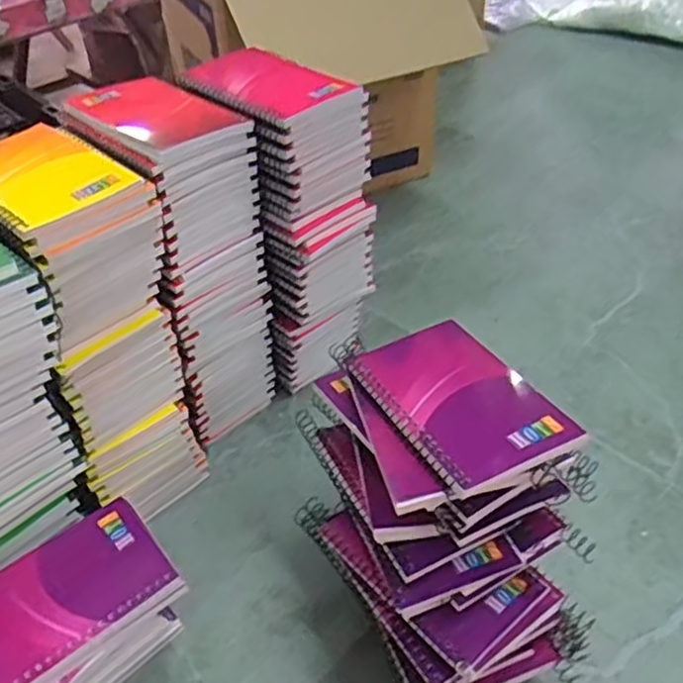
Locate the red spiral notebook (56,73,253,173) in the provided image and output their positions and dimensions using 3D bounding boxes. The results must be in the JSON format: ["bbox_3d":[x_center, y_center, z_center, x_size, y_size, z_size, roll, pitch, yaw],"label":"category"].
[{"bbox_3d":[-0.137,-0.165,0.492,0.099,0.010,0.130,-33,51,-30],"label":"red spiral notebook"}]

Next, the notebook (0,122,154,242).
[{"bbox_3d":[-0.190,-0.107,0.431,0.119,0.012,0.089,32,52,31],"label":"notebook"}]

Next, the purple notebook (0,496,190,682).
[{"bbox_3d":[-0.170,0.157,0.406,0.129,0.018,0.077,-28,48,-26],"label":"purple notebook"}]

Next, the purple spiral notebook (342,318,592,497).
[{"bbox_3d":[0.065,0.030,0.388,0.078,0.009,0.128,-22,38,-15],"label":"purple spiral notebook"}]

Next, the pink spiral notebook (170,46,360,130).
[{"bbox_3d":[-0.060,-0.202,0.525,0.129,0.015,0.085,34,58,27],"label":"pink spiral notebook"}]

